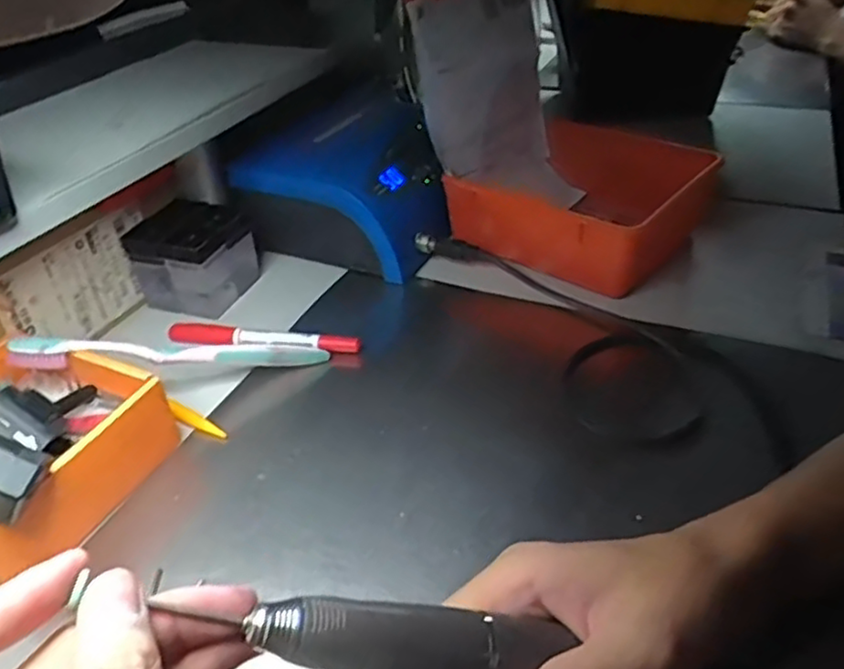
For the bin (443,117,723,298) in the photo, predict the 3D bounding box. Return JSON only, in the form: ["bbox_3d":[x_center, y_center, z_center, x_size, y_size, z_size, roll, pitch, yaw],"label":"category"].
[{"bbox_3d":[0.130,-0.109,0.548,0.150,0.066,0.158,27,47,34],"label":"bin"}]

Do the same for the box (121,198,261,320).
[{"bbox_3d":[-0.169,-0.063,0.519,0.070,0.070,0.078,15,41,23],"label":"box"}]

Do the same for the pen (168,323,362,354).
[{"bbox_3d":[-0.111,0.005,0.470,0.138,0.012,0.021,7,38,14],"label":"pen"}]

